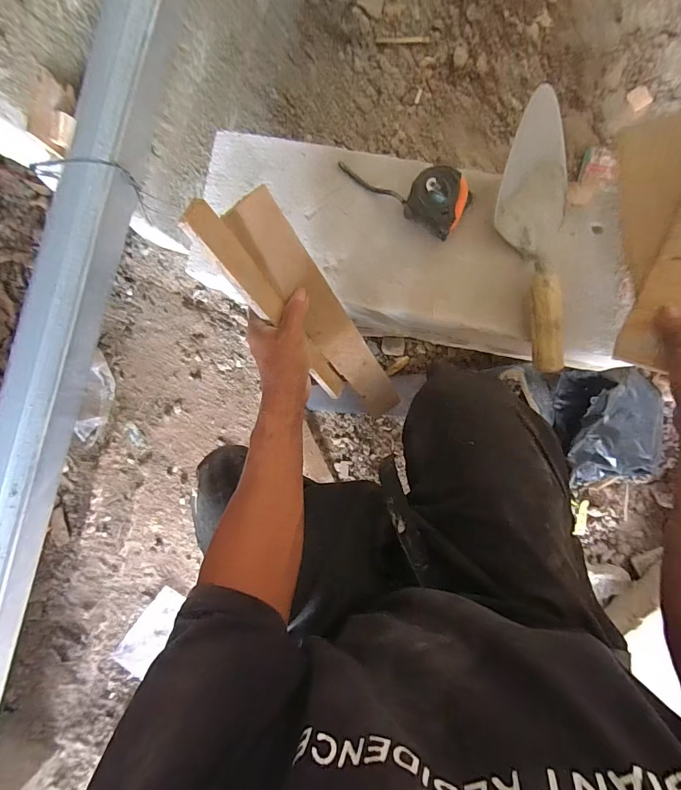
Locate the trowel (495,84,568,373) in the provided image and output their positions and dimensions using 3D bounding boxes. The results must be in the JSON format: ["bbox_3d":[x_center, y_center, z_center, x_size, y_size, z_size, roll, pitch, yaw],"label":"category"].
[{"bbox_3d":[0.223,-0.178,0.452,0.080,0.060,0.291,3,91,7],"label":"trowel"}]

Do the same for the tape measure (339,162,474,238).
[{"bbox_3d":[0.081,-0.261,0.474,0.161,0.033,0.065,36,94,5],"label":"tape measure"}]

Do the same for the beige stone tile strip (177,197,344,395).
[{"bbox_3d":[-0.060,-0.081,0.411,0.009,0.265,0.034,2,58,34],"label":"beige stone tile strip"}]

